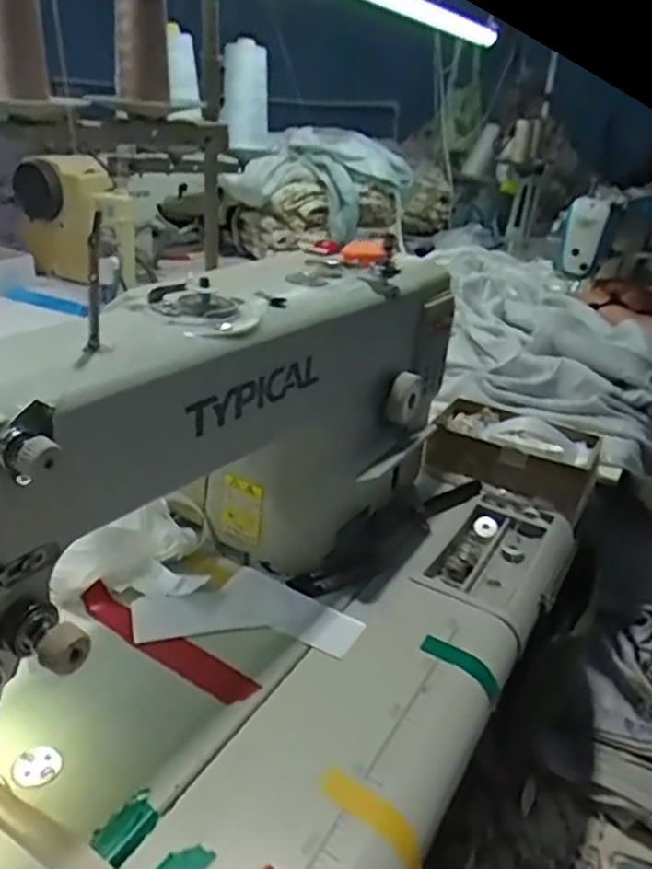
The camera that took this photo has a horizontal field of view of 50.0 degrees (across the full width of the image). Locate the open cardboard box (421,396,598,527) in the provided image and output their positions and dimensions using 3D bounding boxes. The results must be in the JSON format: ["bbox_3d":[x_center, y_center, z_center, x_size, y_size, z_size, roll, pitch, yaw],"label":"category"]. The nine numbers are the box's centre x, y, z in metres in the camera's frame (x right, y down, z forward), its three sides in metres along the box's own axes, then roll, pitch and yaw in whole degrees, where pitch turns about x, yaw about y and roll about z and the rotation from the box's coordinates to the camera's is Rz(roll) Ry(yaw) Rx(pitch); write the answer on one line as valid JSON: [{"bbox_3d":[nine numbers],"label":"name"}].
[{"bbox_3d":[0.189,0.016,0.703,0.161,0.052,0.102,14,26,18],"label":"open cardboard box"}]

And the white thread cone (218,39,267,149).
[{"bbox_3d":[-0.130,-0.547,1.126,0.074,0.152,0.082,2,26,-10],"label":"white thread cone"}]

